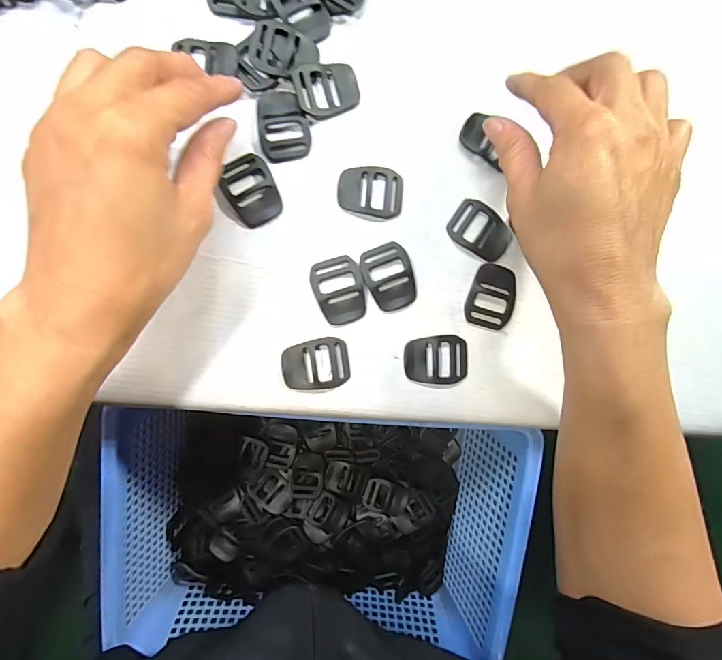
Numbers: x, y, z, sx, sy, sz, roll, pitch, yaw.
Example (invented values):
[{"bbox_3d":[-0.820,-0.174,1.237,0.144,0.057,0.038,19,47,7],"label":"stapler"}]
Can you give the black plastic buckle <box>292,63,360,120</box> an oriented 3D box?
[{"bbox_3d":[-0.019,-0.140,0.246,0.037,0.008,0.028,-16,91,-8],"label":"black plastic buckle"}]

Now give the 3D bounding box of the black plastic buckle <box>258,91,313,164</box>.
[{"bbox_3d":[-0.044,-0.119,0.244,0.029,0.004,0.041,-8,90,-8],"label":"black plastic buckle"}]

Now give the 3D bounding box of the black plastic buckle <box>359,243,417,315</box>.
[{"bbox_3d":[0.017,-0.031,0.251,0.029,0.004,0.039,-19,91,-8],"label":"black plastic buckle"}]

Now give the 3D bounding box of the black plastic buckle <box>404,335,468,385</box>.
[{"bbox_3d":[0.046,0.018,0.254,0.039,0.004,0.029,0,89,-8],"label":"black plastic buckle"}]

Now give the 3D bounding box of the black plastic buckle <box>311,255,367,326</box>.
[{"bbox_3d":[-0.012,-0.023,0.247,0.028,0.004,0.038,-17,91,-8],"label":"black plastic buckle"}]

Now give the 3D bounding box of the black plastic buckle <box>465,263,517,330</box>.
[{"bbox_3d":[0.080,-0.021,0.258,0.029,0.004,0.038,12,87,-7],"label":"black plastic buckle"}]

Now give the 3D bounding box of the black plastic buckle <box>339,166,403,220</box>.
[{"bbox_3d":[0.006,-0.081,0.250,0.038,0.005,0.028,4,88,-8],"label":"black plastic buckle"}]

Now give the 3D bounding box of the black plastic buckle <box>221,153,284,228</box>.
[{"bbox_3d":[-0.062,-0.080,0.242,0.027,0.004,0.038,-29,93,-7],"label":"black plastic buckle"}]

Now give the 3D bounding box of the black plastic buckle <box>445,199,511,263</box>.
[{"bbox_3d":[0.073,-0.060,0.257,0.037,0.005,0.028,35,85,-6],"label":"black plastic buckle"}]

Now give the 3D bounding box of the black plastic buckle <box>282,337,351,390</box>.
[{"bbox_3d":[-0.026,0.020,0.246,0.038,0.004,0.029,-11,90,-8],"label":"black plastic buckle"}]

